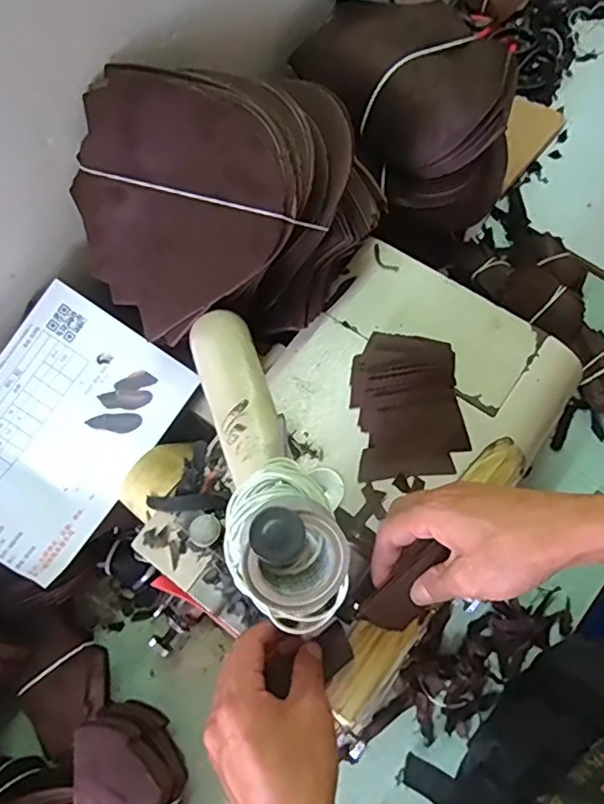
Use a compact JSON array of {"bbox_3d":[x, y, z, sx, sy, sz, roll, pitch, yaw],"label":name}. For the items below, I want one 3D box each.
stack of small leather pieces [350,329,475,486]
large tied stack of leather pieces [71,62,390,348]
[{"bbox_3d":[0.085,0.000,0.470,0.085,0.019,0.118,-7,72,0],"label":"stack of small leather pieces"},{"bbox_3d":[-0.051,-0.142,0.454,0.230,0.143,0.167,-8,72,0],"label":"large tied stack of leather pieces"}]

